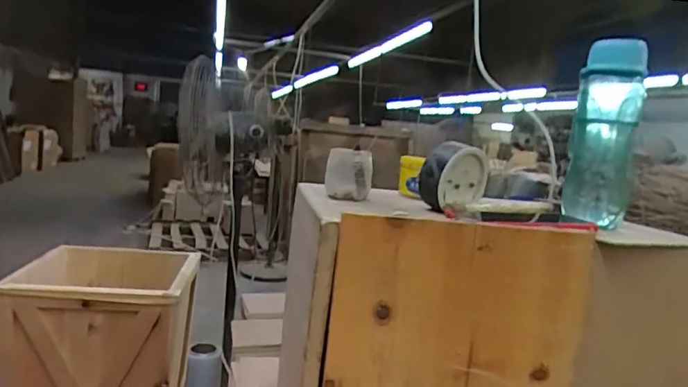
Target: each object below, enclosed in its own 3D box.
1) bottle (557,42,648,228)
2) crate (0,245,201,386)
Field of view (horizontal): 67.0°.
[{"bbox_3d":[0.339,-0.080,0.678,0.080,0.229,0.094,8,8,23],"label":"bottle"},{"bbox_3d":[-0.401,0.340,0.865,0.272,0.432,0.219,4,7,-8],"label":"crate"}]

